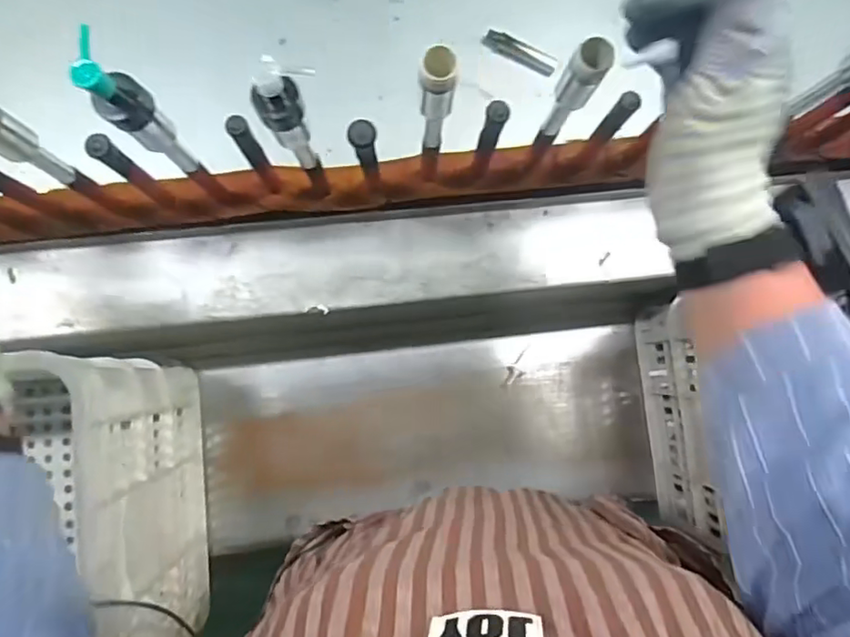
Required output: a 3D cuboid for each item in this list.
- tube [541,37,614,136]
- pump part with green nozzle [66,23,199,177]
[{"bbox_3d":[0.110,-0.169,0.434,0.024,0.123,0.018,31,82,0],"label":"tube"},{"bbox_3d":[-0.195,-0.134,0.397,0.030,0.164,0.027,-44,88,-8],"label":"pump part with green nozzle"}]

